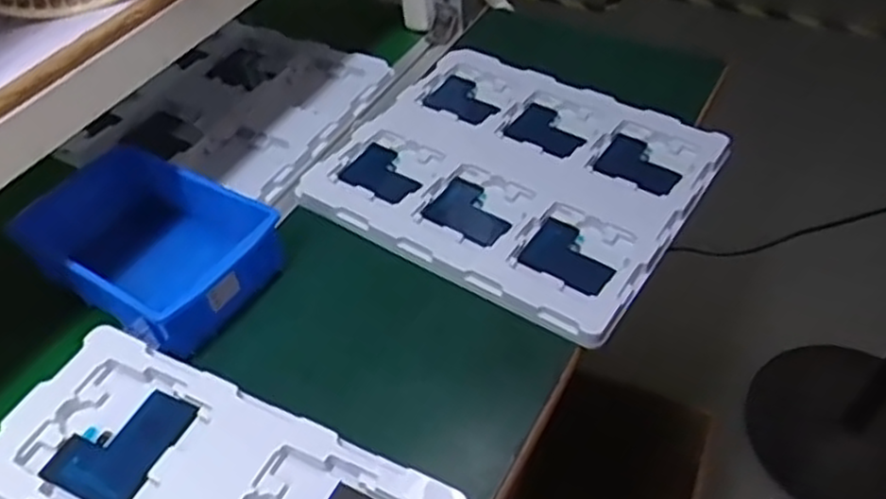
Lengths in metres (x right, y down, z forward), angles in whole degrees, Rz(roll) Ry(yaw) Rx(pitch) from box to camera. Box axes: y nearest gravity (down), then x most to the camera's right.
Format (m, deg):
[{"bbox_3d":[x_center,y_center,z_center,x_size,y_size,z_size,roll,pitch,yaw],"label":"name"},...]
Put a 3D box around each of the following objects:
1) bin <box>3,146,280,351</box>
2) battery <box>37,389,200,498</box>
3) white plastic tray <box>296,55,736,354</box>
[{"bbox_3d":[-0.246,-0.006,0.639,0.207,0.060,0.127,26,55,25],"label":"bin"},{"bbox_3d":[-0.197,0.118,0.462,0.060,0.004,0.076,17,50,20],"label":"battery"},{"bbox_3d":[0.066,-0.074,0.710,0.313,0.015,0.266,26,55,25],"label":"white plastic tray"}]

